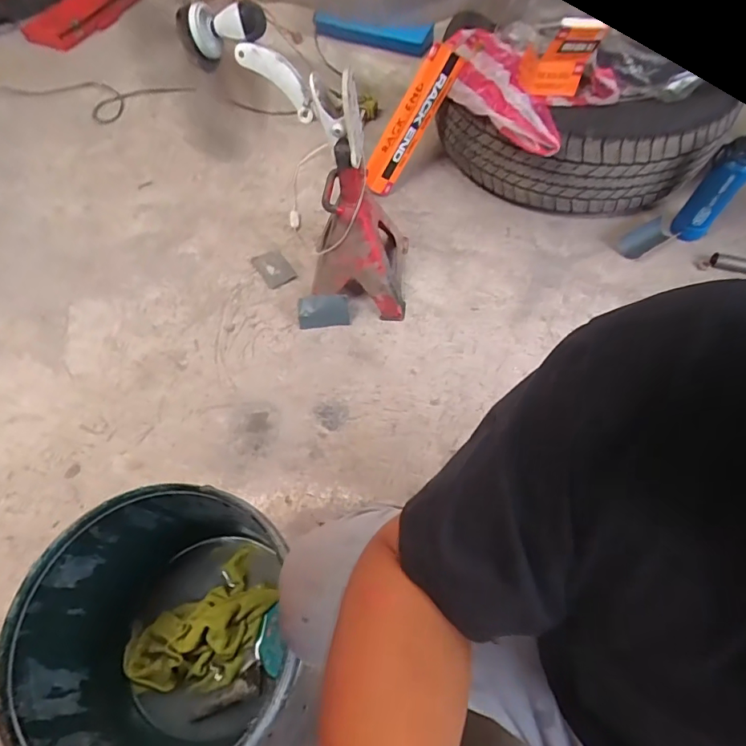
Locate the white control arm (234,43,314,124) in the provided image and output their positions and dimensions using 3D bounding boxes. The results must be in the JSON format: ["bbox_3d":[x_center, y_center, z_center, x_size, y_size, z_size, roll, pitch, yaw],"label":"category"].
[{"bbox_3d":[-0.150,-0.473,0.757,0.144,0.062,0.030,36,62,-20],"label":"white control arm"}]

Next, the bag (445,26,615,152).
[{"bbox_3d":[0.342,-0.665,1.081,0.358,0.114,0.225,41,69,20],"label":"bag"}]

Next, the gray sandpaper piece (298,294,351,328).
[{"bbox_3d":[-0.110,-0.139,1.046,0.113,0.075,0.018,-5,36,1],"label":"gray sandpaper piece"}]

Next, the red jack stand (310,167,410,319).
[{"bbox_3d":[-0.027,-0.292,1.008,0.209,0.306,0.222,1,61,0],"label":"red jack stand"}]

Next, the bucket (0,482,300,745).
[{"bbox_3d":[-0.244,0.331,0.613,0.288,0.257,0.292,-1,60,2],"label":"bucket"}]

